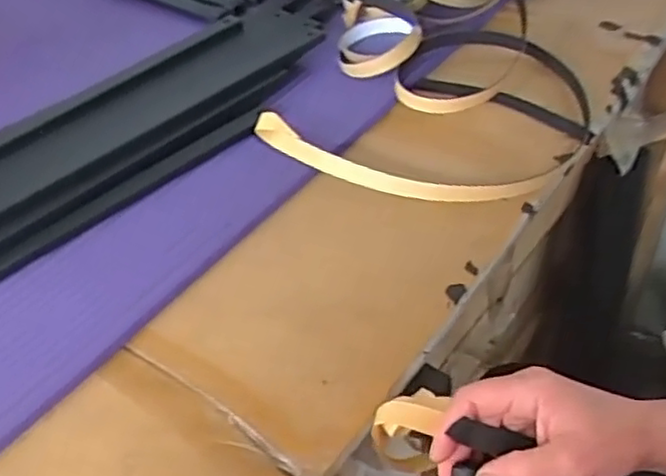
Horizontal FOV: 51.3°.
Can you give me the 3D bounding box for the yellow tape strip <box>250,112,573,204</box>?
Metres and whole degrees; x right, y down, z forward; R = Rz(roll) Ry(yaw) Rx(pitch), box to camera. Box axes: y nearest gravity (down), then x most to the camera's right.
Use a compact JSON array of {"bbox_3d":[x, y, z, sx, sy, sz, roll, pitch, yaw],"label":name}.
[{"bbox_3d":[0.048,-0.056,0.539,0.235,0.030,0.053,9,46,16],"label":"yellow tape strip"}]

